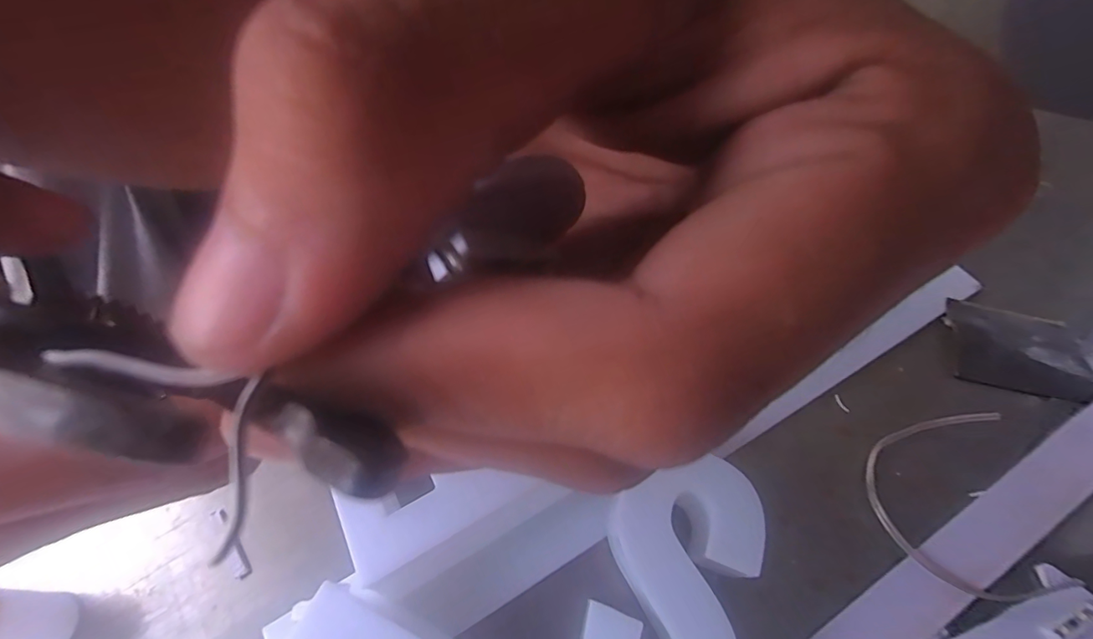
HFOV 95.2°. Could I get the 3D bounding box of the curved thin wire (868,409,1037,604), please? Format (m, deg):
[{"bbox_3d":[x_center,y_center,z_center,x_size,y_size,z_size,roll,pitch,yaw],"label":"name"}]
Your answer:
[{"bbox_3d":[0.204,0.090,0.259,0.069,0.017,0.094,8,57,2],"label":"curved thin wire"}]

